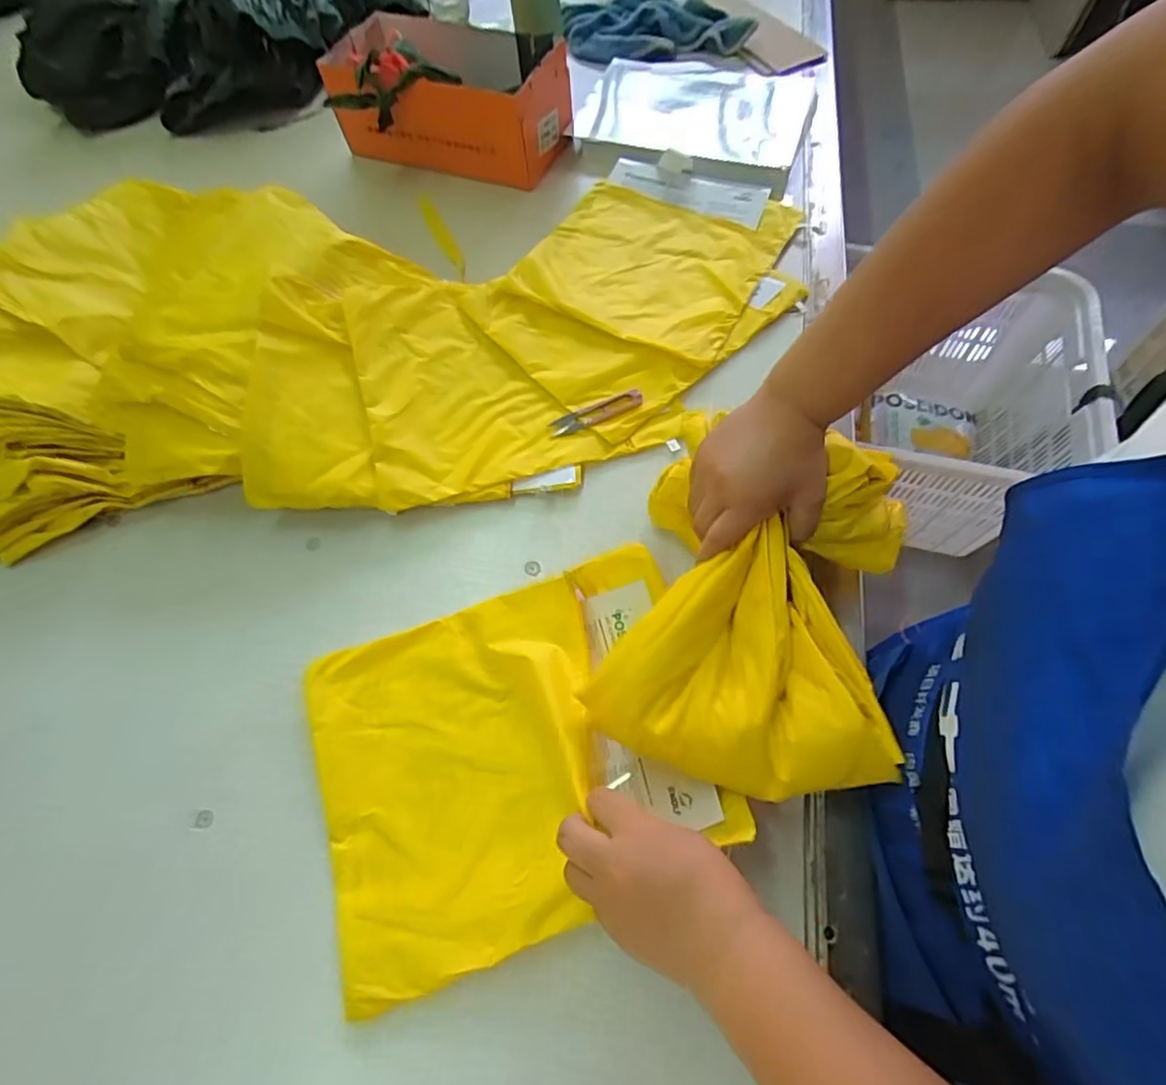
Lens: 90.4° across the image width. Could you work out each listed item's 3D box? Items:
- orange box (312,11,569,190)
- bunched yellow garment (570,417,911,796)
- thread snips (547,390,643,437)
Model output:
[{"bbox_3d":[-0.181,-0.605,0.794,0.300,0.120,0.179,14,66,10],"label":"orange box"},{"bbox_3d":[0.132,0.046,0.430,0.197,0.086,0.253,15,66,11],"label":"bunched yellow garment"},{"bbox_3d":[0.015,-0.135,0.599,0.101,0.005,0.023,-22,64,-7],"label":"thread snips"}]

